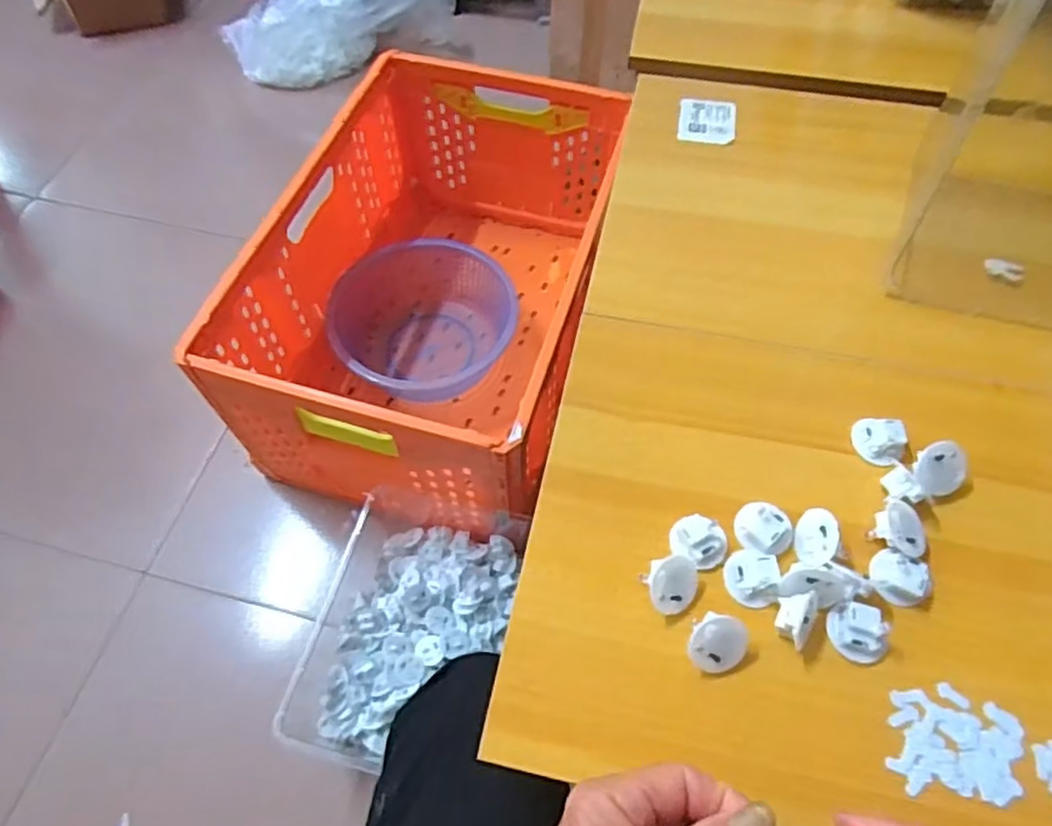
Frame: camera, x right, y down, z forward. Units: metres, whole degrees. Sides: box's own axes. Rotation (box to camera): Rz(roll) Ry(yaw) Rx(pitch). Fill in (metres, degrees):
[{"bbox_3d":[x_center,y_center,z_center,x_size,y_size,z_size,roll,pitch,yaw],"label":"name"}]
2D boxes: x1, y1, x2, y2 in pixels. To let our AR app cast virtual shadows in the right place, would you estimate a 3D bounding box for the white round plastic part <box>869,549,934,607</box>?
[{"bbox_3d":[0.214,0.093,0.382,0.028,0.015,0.032,-24,63,-12],"label":"white round plastic part"}]

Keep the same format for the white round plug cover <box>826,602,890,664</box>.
[{"bbox_3d":[0.182,0.120,0.366,0.030,0.013,0.029,0,60,1],"label":"white round plug cover"}]

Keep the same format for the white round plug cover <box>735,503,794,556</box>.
[{"bbox_3d":[0.143,0.068,0.399,0.033,0.016,0.030,0,60,1],"label":"white round plug cover"}]

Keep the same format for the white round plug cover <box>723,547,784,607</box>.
[{"bbox_3d":[0.129,0.093,0.384,0.029,0.012,0.030,0,60,1],"label":"white round plug cover"}]

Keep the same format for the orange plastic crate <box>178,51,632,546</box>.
[{"bbox_3d":[-0.117,-0.181,0.970,0.382,0.304,0.624,15,62,10],"label":"orange plastic crate"}]

